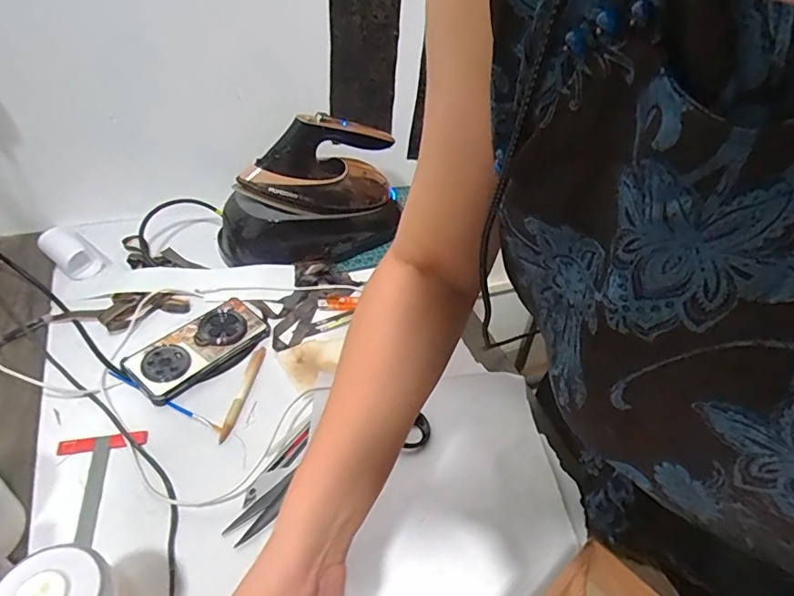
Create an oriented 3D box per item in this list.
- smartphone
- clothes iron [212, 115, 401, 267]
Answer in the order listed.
[{"bbox_3d":[-0.258,0.063,0.667,0.087,0.021,0.171,32,47,27],"label":"smartphone"},{"bbox_3d":[-0.134,-0.175,0.835,0.318,0.185,0.146,-14,45,-21],"label":"clothes iron"}]

